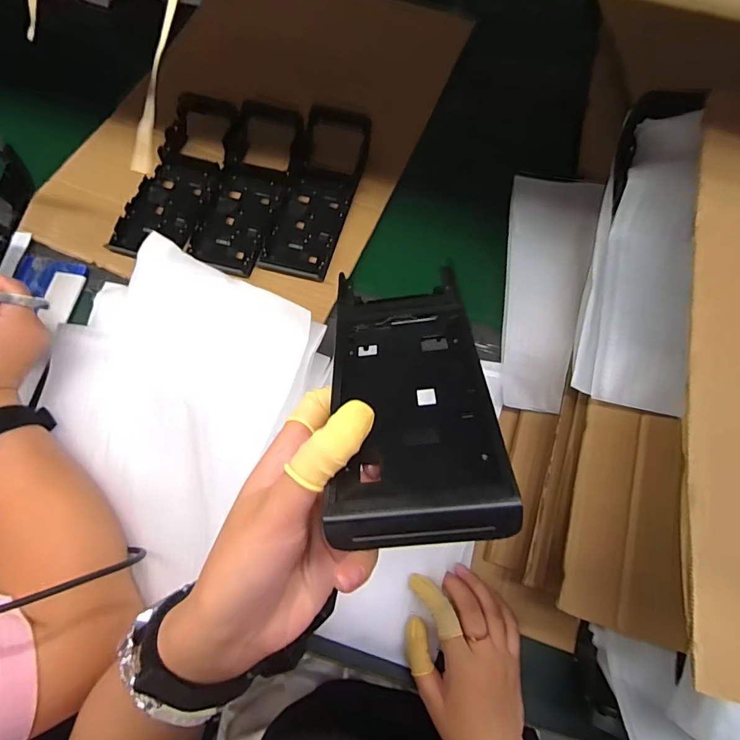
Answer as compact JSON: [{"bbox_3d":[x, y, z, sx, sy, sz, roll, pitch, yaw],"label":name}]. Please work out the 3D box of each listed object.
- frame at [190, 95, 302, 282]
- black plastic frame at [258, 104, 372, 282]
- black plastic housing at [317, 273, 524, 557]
[{"bbox_3d":[-0.144,-0.214,0.519,0.089,0.037,0.225,13,68,4],"label":"frame"},{"bbox_3d":[-0.062,-0.206,0.519,0.084,0.046,0.217,14,68,4],"label":"black plastic frame"},{"bbox_3d":[0.019,0.006,0.230,0.076,0.018,0.170,-3,41,-3],"label":"black plastic housing"}]

